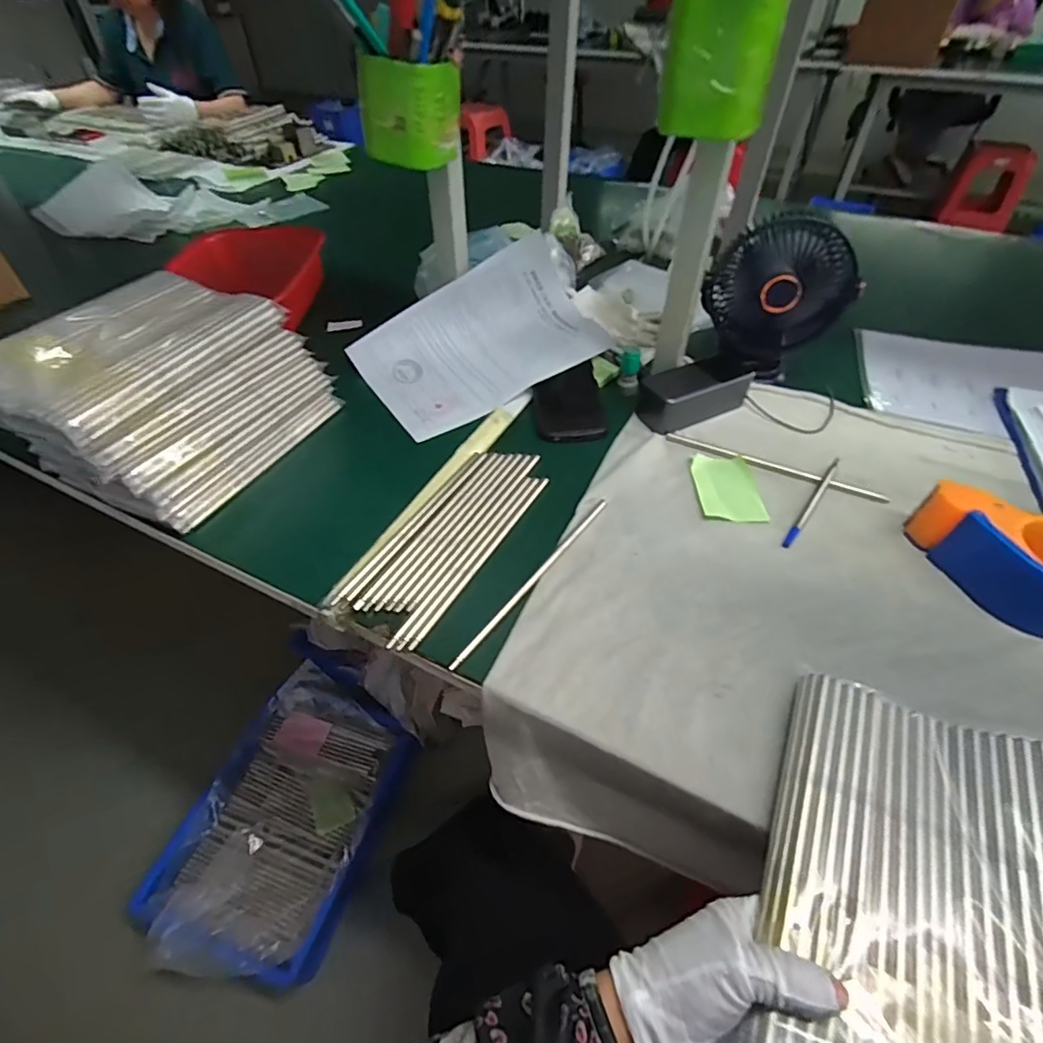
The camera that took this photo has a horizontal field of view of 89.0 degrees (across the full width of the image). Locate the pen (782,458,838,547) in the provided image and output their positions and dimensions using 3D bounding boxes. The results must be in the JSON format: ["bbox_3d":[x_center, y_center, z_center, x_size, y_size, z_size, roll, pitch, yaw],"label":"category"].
[{"bbox_3d":[0.285,-0.020,0.517,0.009,0.008,0.131,31,54,26],"label":"pen"}]

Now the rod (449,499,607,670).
[{"bbox_3d":[0.014,0.046,0.463,0.009,0.010,0.219,30,53,25],"label":"rod"}]

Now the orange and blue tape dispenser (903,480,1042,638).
[{"bbox_3d":[0.403,0.029,0.440,0.139,0.053,0.079,33,55,27],"label":"orange and blue tape dispenser"}]

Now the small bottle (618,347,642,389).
[{"bbox_3d":[0.129,-0.183,0.632,0.023,0.041,0.024,7,47,6],"label":"small bottle"}]

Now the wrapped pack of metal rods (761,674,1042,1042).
[{"bbox_3d":[0.233,0.202,0.280,0.174,0.035,0.226,17,52,16],"label":"wrapped pack of metal rods"}]

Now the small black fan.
[{"bbox_3d":[0.287,-0.243,0.612,0.145,0.176,0.076,31,55,25],"label":"small black fan"}]

